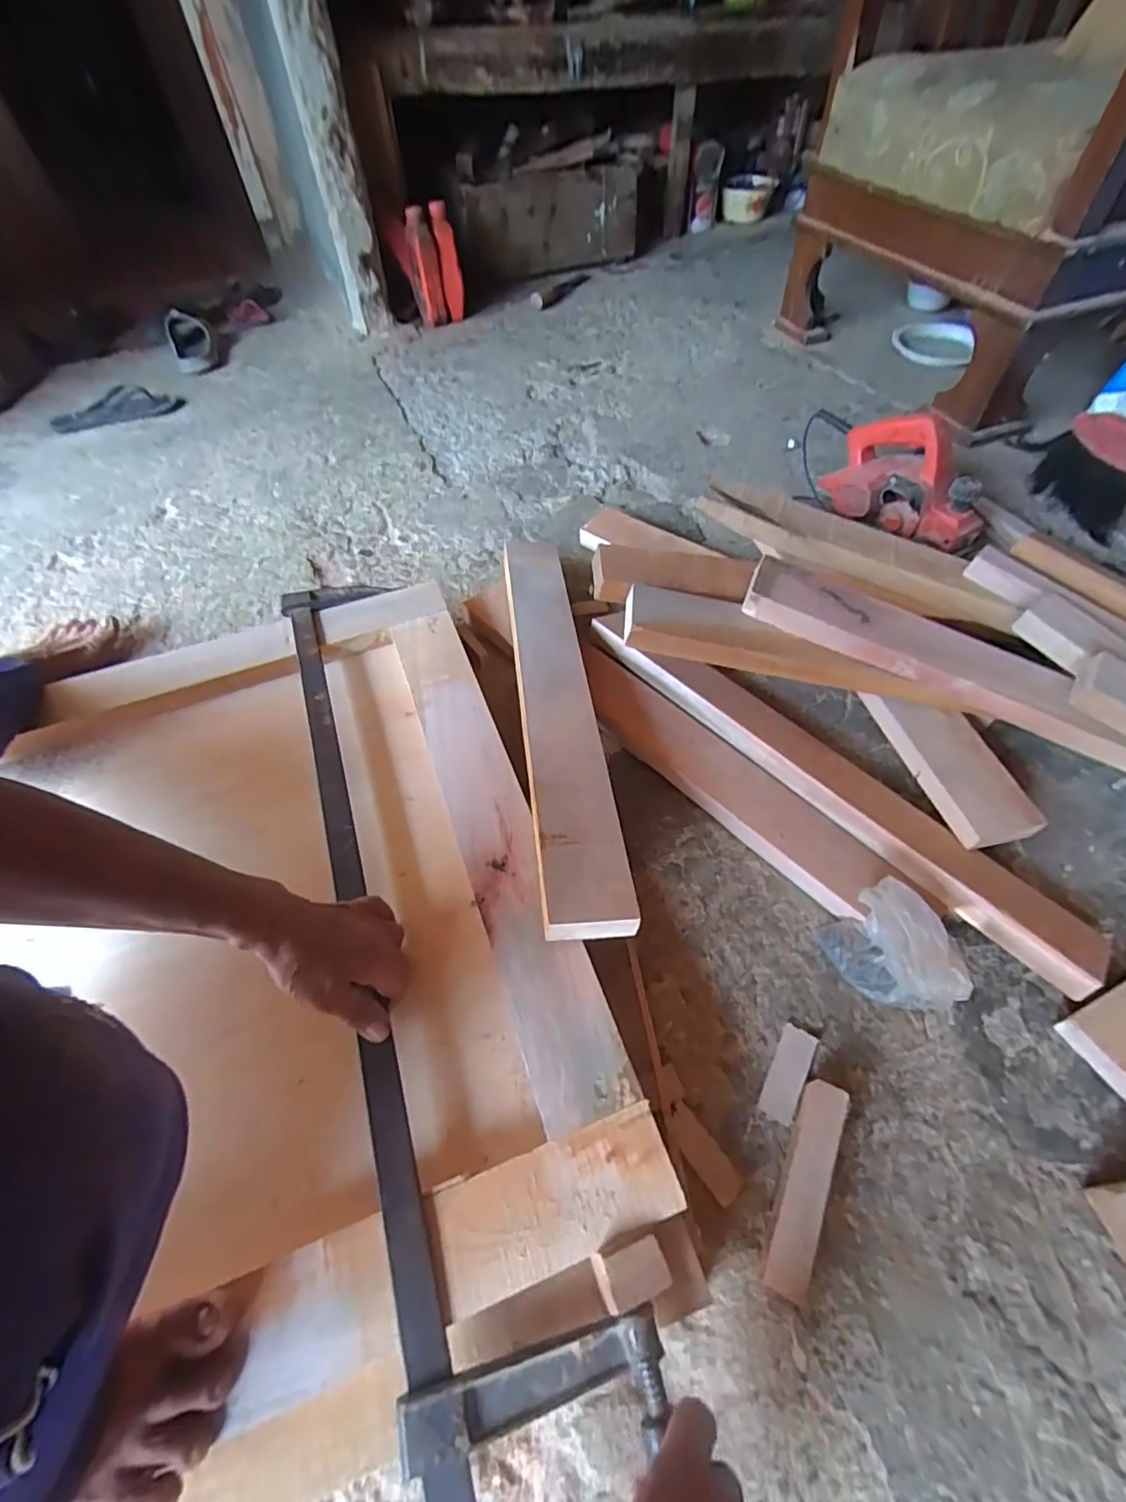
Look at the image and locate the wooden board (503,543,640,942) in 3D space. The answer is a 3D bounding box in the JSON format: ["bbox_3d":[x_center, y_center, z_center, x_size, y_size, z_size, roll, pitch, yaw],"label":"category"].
[{"bbox_3d":[-0.013,-0.076,0.682,0.078,0.030,0.604,-11,51,2],"label":"wooden board"}]

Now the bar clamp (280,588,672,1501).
[{"bbox_3d":[-0.133,0.149,0.511,0.163,0.044,0.970,-18,57,-9],"label":"bar clamp"}]

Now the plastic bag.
[{"bbox_3d":[0.305,0.187,0.540,0.077,0.080,0.109,-26,58,-14],"label":"plastic bag"}]

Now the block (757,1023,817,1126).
[{"bbox_3d":[0.201,0.285,0.520,0.029,0.009,0.079,25,60,19],"label":"block"}]

